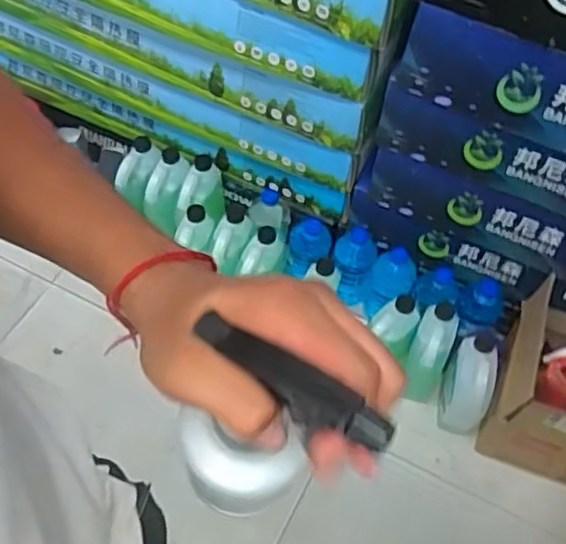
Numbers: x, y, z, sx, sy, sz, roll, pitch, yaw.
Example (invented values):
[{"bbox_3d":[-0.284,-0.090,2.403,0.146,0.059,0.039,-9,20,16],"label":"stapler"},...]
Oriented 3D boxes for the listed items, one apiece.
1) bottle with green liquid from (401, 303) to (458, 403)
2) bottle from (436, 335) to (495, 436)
[{"bbox_3d":[0.305,0.167,1.398,0.079,0.203,0.148,17,58,8],"label":"bottle with green liquid"},{"bbox_3d":[0.390,0.241,1.405,0.088,0.238,0.103,13,29,5],"label":"bottle"}]

